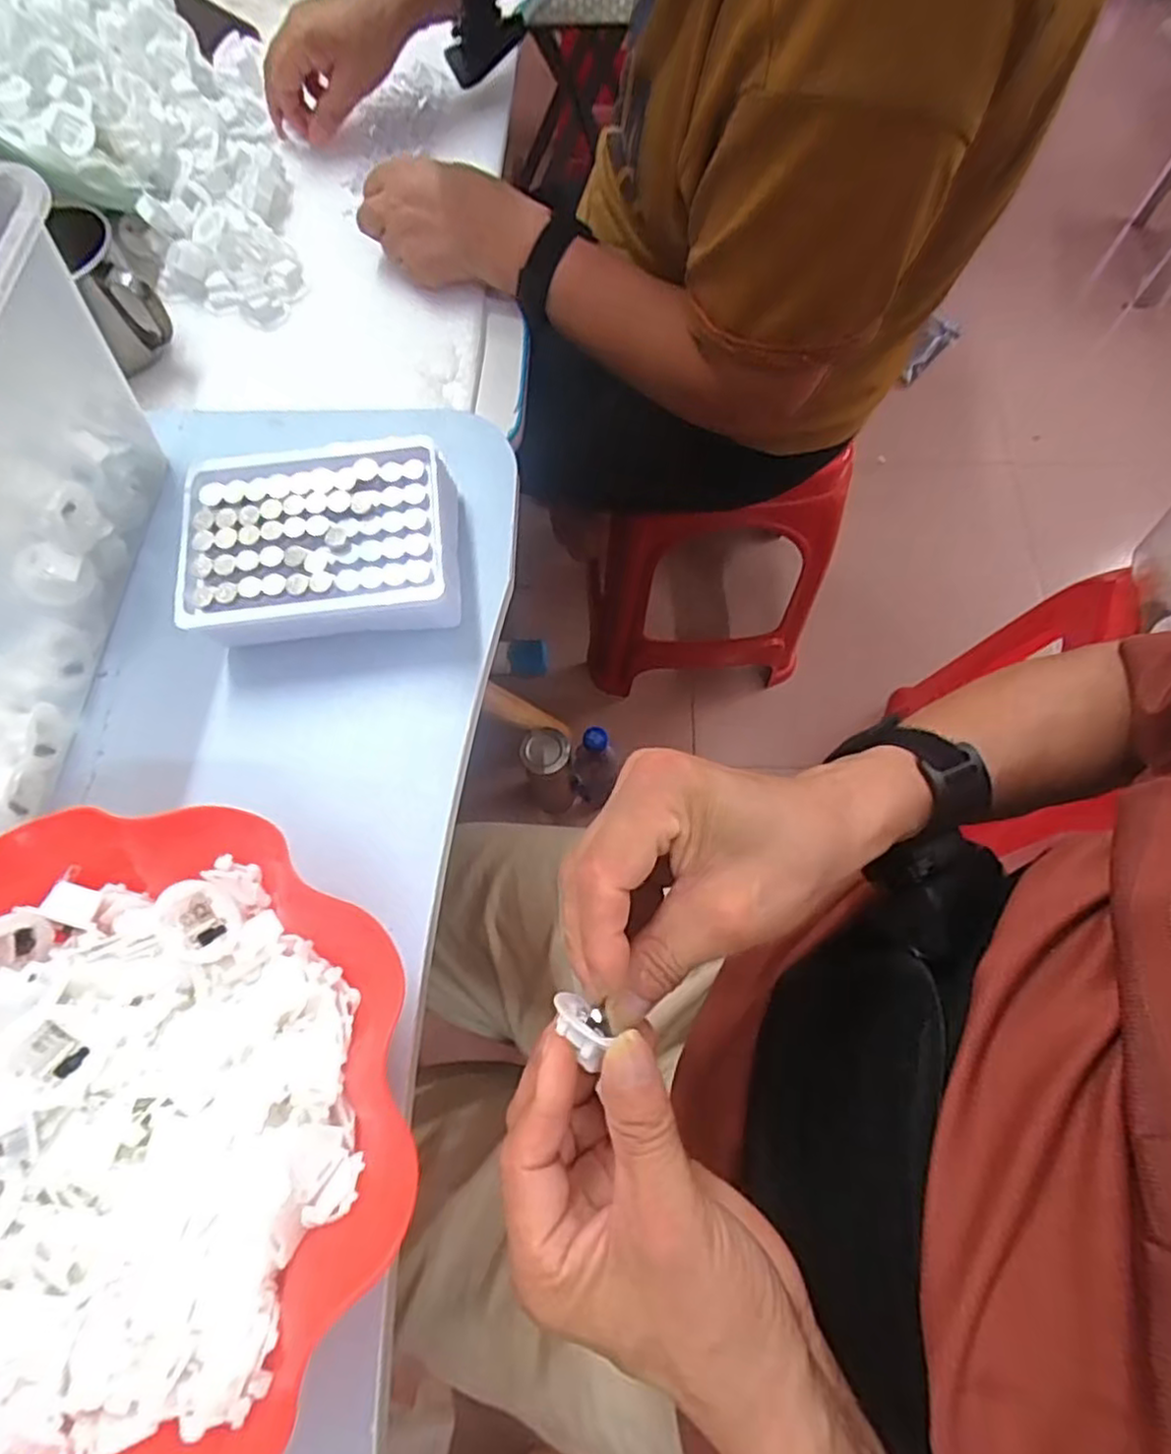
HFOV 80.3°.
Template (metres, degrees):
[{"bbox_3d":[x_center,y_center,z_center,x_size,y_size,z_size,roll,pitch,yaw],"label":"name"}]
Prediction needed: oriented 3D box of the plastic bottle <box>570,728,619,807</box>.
[{"bbox_3d":[0.006,0.055,0.944,0.055,0.219,0.056,-6,68,-2],"label":"plastic bottle"}]

